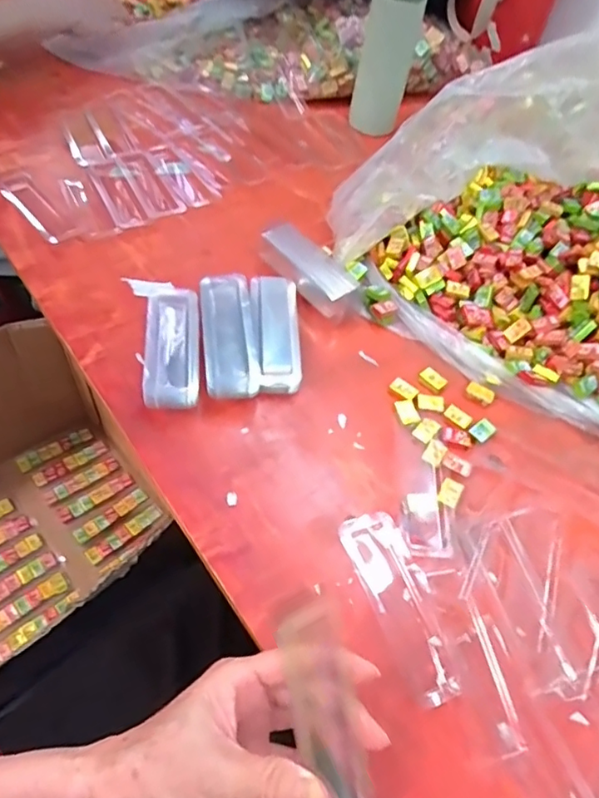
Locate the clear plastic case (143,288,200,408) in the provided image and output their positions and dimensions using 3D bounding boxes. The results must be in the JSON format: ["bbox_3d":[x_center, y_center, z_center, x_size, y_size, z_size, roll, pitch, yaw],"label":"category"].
[{"bbox_3d":[-0.120,-0.050,0.526,0.052,0.016,0.135,-1,54,-9],"label":"clear plastic case"}]

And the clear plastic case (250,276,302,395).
[{"bbox_3d":[-0.023,-0.070,0.556,0.047,0.033,0.146,0,55,-5],"label":"clear plastic case"}]

